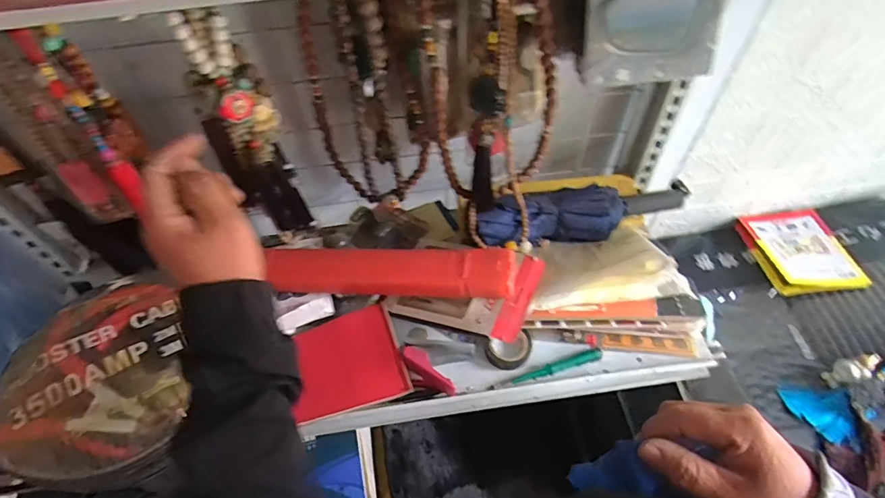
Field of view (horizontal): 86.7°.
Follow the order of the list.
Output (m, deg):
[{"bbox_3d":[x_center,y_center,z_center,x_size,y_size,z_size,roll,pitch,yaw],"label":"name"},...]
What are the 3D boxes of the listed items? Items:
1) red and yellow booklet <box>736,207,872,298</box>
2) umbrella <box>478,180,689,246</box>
[{"bbox_3d":[0.713,0.000,0.937,0.148,0.028,0.218,-8,44,10],"label":"red and yellow booklet"},{"bbox_3d":[0.208,-0.065,0.680,0.326,0.075,0.095,-9,56,-3],"label":"umbrella"}]

